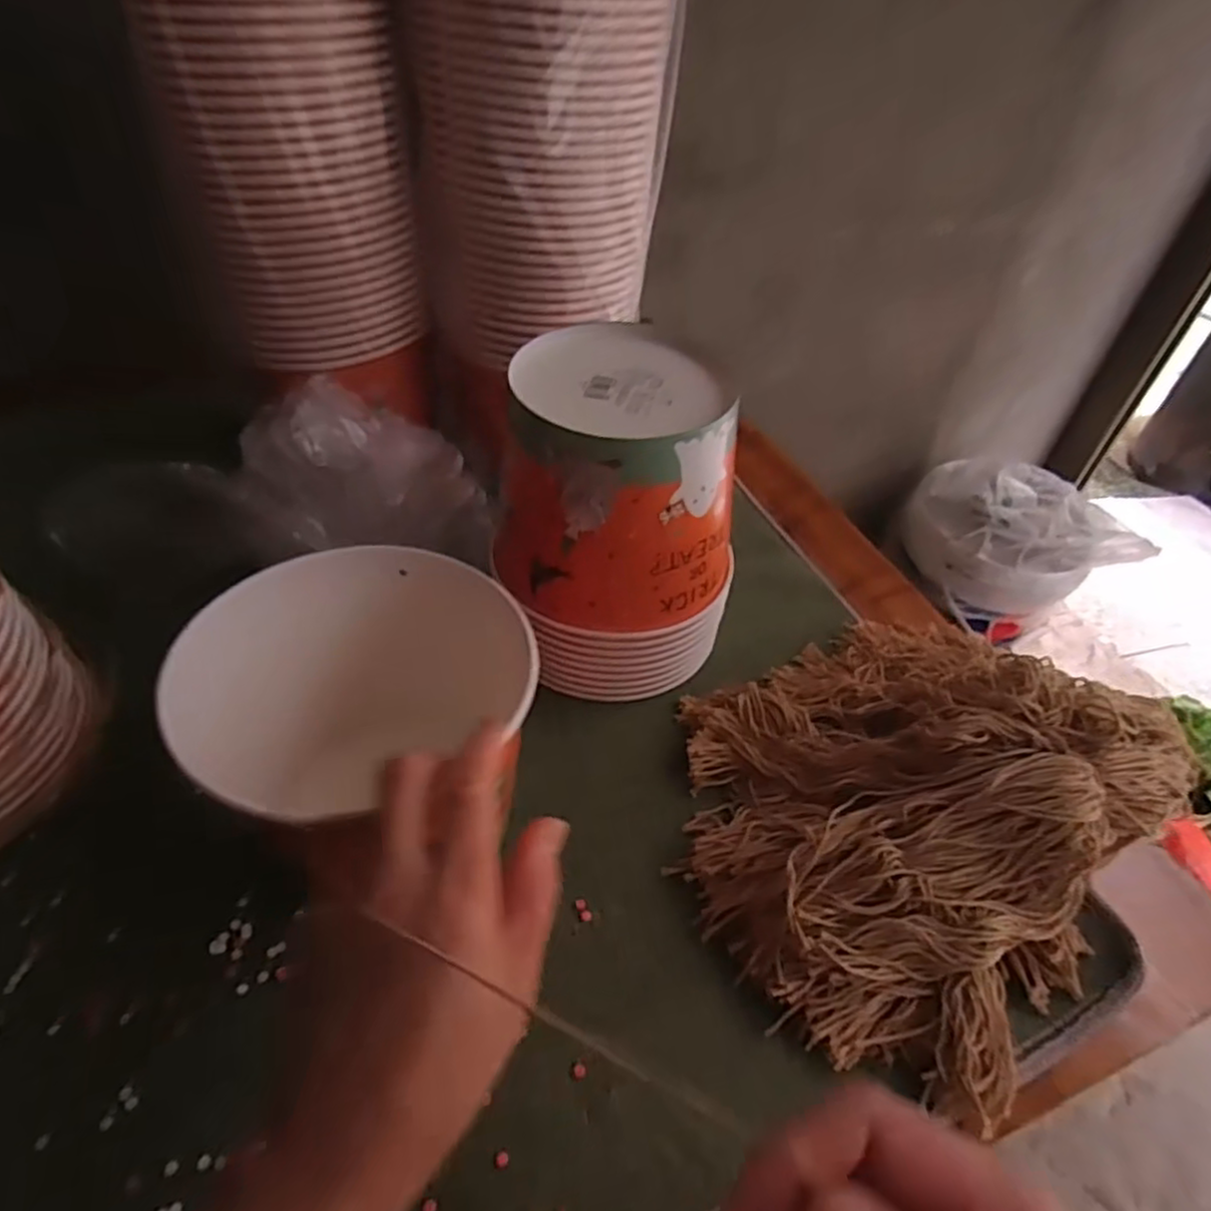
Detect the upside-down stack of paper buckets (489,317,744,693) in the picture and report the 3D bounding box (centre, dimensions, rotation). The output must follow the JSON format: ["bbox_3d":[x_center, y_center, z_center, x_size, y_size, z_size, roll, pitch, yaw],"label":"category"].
[{"bbox_3d":[0.009,-0.052,0.458,0.138,0.185,0.130,-12,49,-17],"label":"upside-down stack of paper buckets"}]

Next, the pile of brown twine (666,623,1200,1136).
[{"bbox_3d":[0.176,0.093,0.413,0.287,0.089,0.243,-32,57,-31],"label":"pile of brown twine"}]

